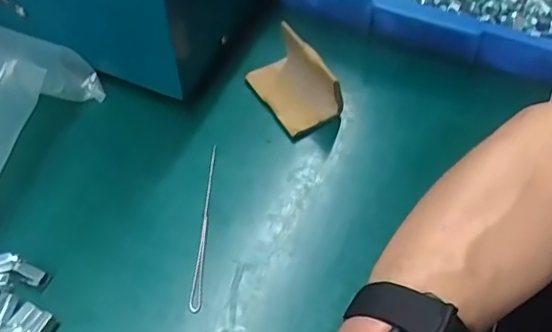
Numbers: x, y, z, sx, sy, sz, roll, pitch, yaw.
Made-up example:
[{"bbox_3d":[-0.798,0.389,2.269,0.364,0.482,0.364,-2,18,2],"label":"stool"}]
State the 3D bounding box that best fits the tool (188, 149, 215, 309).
[{"bbox_3d":[-0.047,0.038,0.394,0.008,0.004,0.125,4,56,0],"label":"tool"}]

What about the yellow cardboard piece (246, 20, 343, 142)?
[{"bbox_3d":[0.013,-0.067,0.442,0.046,0.049,0.076,-32,63,-22],"label":"yellow cardboard piece"}]

